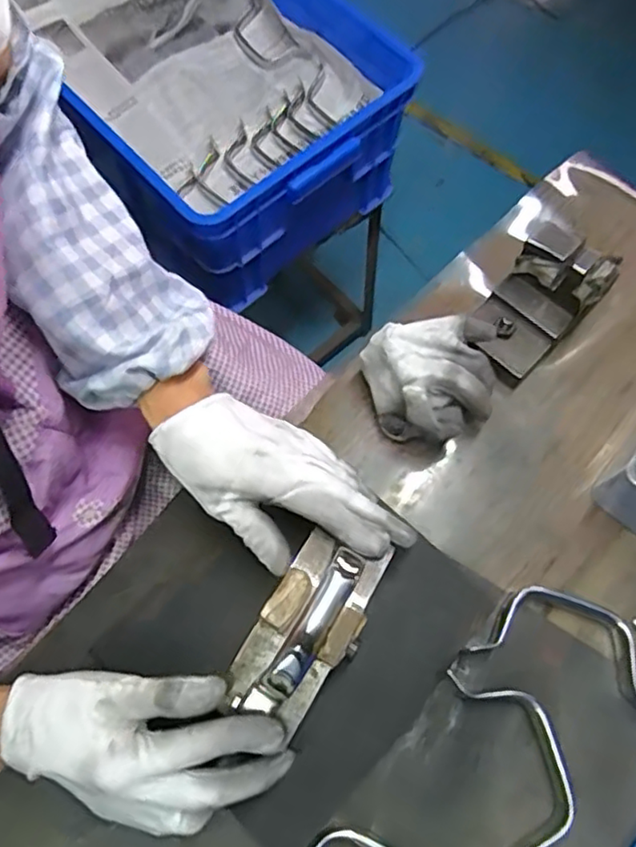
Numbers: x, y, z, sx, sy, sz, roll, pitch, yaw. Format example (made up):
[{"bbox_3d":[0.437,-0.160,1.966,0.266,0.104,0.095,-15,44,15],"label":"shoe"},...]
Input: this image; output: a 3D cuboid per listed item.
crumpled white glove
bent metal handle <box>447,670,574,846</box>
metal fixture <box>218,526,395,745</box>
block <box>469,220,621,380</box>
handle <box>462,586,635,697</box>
[{"bbox_3d":[0.081,-0.028,0.459,0.082,0.064,0.087,-19,69,-8],"label":"crumpled white glove"},{"bbox_3d":[0.124,0.211,0.389,0.054,0.018,0.122,-13,69,-6],"label":"bent metal handle"},{"bbox_3d":[-0.008,0.109,0.350,0.054,0.068,0.118,29,70,10],"label":"metal fixture"},{"bbox_3d":[0.160,-0.086,0.475,0.066,0.079,0.096,38,72,14],"label":"block"},{"bbox_3d":[0.166,0.142,0.418,0.128,0.021,0.056,16,69,5],"label":"handle"}]

